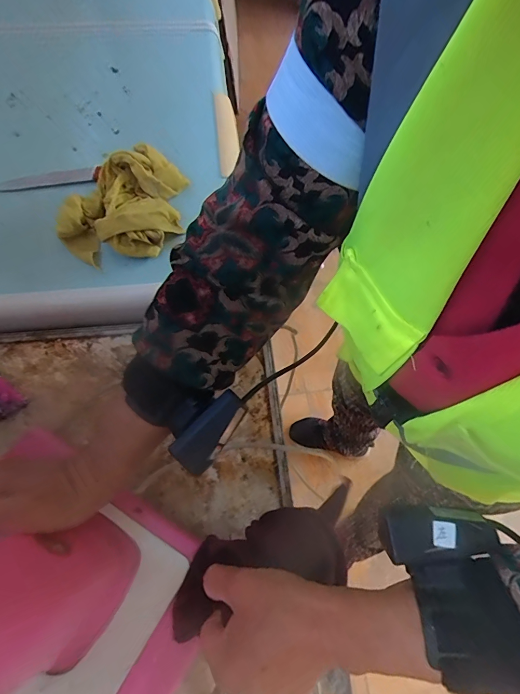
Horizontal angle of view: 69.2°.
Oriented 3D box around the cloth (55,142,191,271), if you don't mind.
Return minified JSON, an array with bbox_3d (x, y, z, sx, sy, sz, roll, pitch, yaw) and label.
[{"bbox_3d":[-0.160,-0.178,0.463,0.124,0.041,0.166,16,69,4],"label":"cloth"}]

